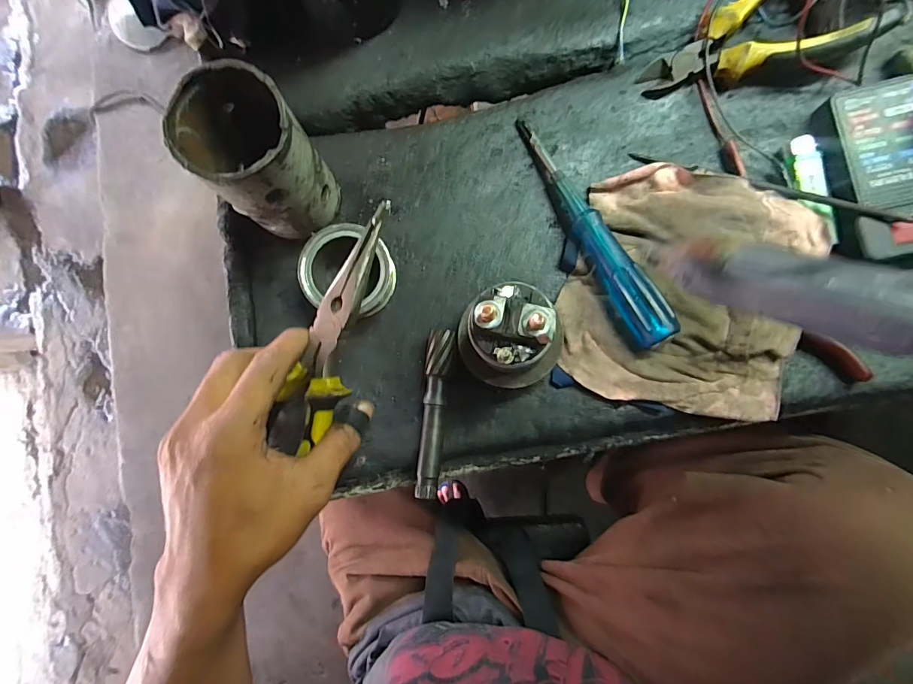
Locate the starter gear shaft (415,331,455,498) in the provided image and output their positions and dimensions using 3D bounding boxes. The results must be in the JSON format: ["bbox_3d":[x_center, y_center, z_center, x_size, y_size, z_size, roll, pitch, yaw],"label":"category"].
[{"bbox_3d":[-0.016,0.050,0.309,0.018,0.022,0.116,6,86,7],"label":"starter gear shaft"}]

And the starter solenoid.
[{"bbox_3d":[0.037,0.000,0.267,0.059,0.104,0.057,-1,85,7],"label":"starter solenoid"}]

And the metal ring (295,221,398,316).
[{"bbox_3d":[-0.077,-0.051,0.316,0.060,0.041,0.060,-1,85,7],"label":"metal ring"}]

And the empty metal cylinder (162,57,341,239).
[{"bbox_3d":[-0.121,-0.115,0.286,0.064,0.114,0.066,-1,85,7],"label":"empty metal cylinder"}]

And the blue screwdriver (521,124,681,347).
[{"bbox_3d":[0.091,-0.078,0.304,0.027,0.033,0.184,-32,82,3],"label":"blue screwdriver"}]

